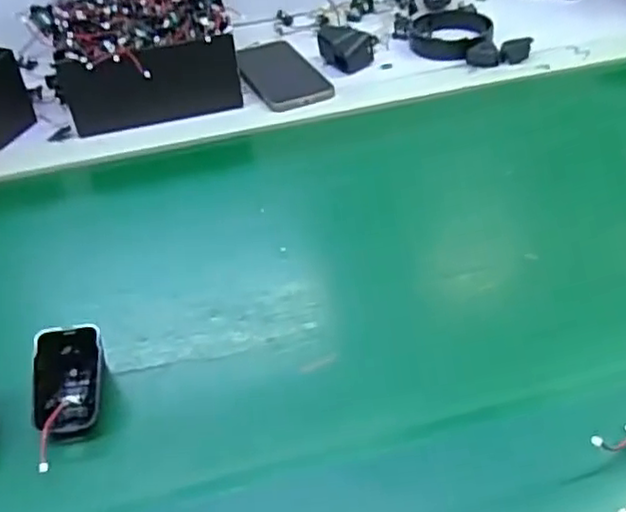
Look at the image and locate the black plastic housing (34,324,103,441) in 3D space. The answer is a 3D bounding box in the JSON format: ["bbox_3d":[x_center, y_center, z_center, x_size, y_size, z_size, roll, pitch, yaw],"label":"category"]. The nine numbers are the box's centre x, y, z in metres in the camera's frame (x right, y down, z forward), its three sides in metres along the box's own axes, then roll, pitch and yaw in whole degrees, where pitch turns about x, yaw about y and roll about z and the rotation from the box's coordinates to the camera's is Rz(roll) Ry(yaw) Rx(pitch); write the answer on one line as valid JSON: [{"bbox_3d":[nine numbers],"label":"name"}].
[{"bbox_3d":[-0.161,0.084,0.445,0.047,0.038,0.067,-7,42,-2],"label":"black plastic housing"}]

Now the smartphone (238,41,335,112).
[{"bbox_3d":[-0.041,-0.213,0.780,0.080,0.013,0.156,-22,44,-18],"label":"smartphone"}]

